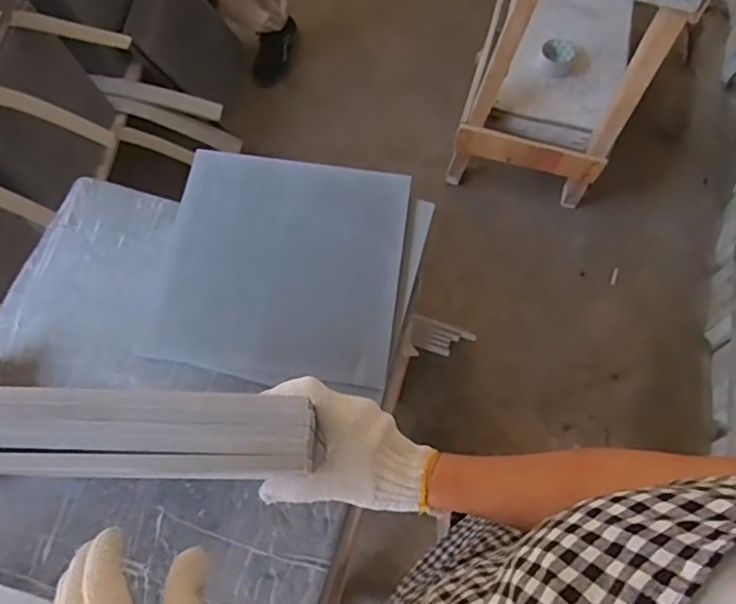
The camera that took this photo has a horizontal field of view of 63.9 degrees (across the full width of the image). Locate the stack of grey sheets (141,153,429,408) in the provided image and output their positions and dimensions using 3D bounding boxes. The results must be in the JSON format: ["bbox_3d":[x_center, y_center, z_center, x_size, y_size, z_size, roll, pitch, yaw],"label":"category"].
[{"bbox_3d":[-0.100,-0.047,0.765,0.326,0.025,0.298,8,69,4],"label":"stack of grey sheets"}]

